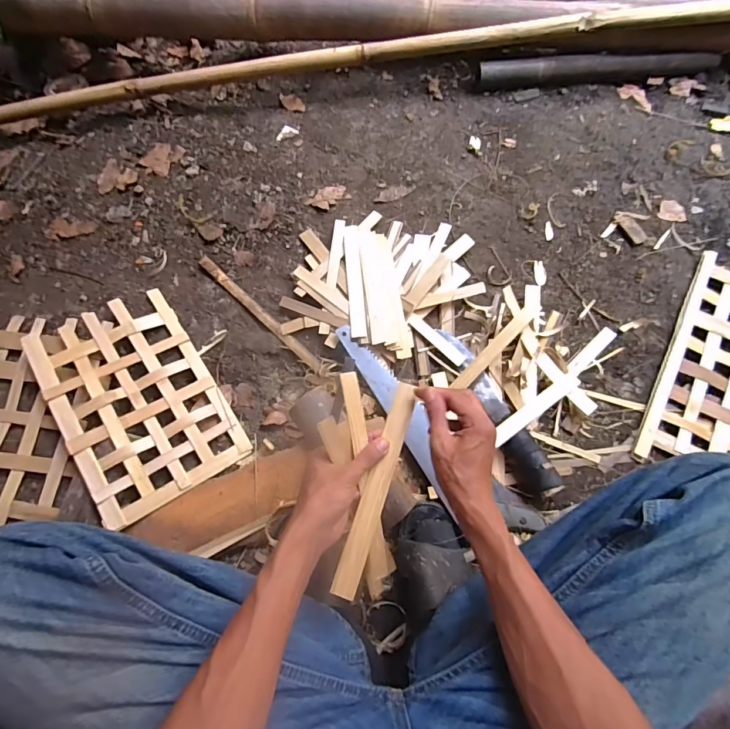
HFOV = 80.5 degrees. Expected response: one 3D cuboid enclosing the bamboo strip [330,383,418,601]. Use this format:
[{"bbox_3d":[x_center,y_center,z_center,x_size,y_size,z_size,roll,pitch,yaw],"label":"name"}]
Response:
[{"bbox_3d":[0.014,0.139,0.491,0.026,0.012,0.240,18,80,7],"label":"bamboo strip"}]

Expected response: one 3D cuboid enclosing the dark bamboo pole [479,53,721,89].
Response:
[{"bbox_3d":[0.477,-0.610,0.891,0.493,0.047,0.040,-5,71,-1],"label":"dark bamboo pole"}]

